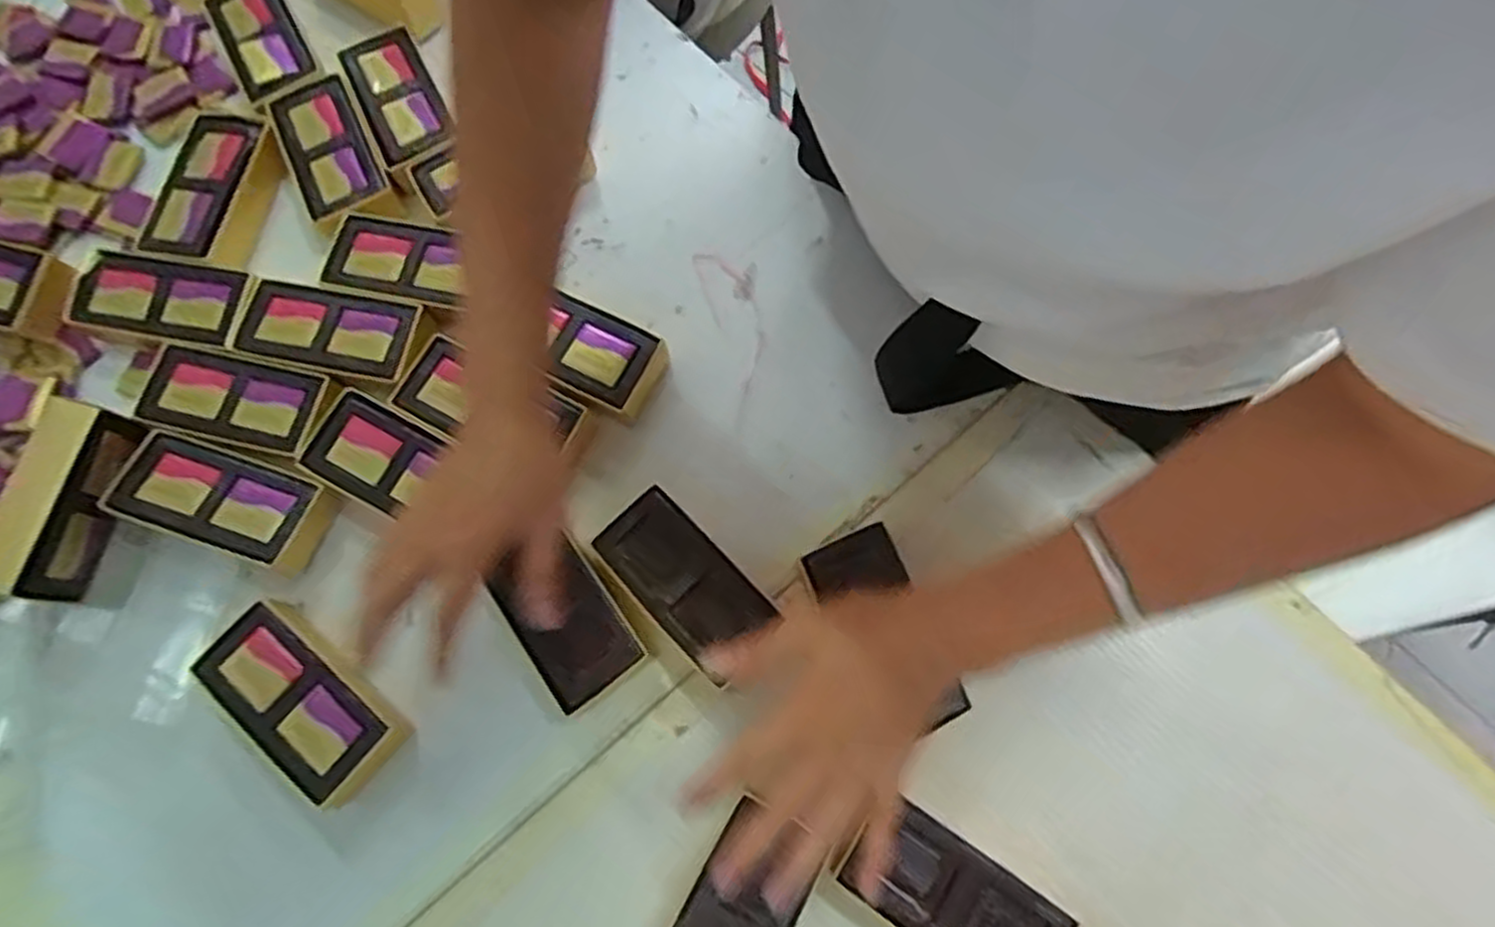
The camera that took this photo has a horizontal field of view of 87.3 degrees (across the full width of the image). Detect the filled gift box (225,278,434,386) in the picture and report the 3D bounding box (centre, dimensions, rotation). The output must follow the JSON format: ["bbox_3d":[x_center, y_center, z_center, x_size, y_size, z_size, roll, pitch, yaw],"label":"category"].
[{"bbox_3d":[-0.265,-0.082,0.514,0.122,0.038,0.055,13,73,6],"label":"filled gift box"}]

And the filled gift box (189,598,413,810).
[{"bbox_3d":[-0.252,0.133,0.448,0.114,0.033,0.060,37,77,12],"label":"filled gift box"}]

